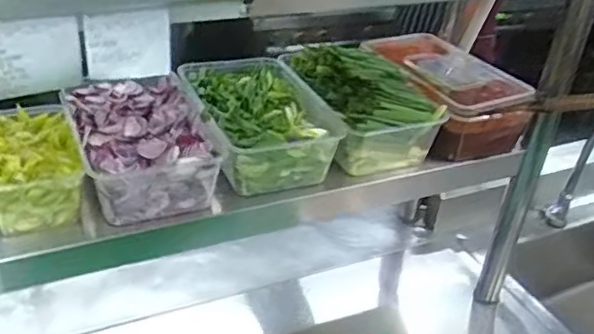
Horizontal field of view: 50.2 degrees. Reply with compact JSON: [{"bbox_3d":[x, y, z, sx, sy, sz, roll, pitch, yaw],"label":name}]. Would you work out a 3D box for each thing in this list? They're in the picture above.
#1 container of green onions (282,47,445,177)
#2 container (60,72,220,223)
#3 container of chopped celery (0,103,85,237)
[{"bbox_3d":[0.095,-0.096,0.935,0.176,0.110,0.227,-7,34,-20],"label":"container of green onions"},{"bbox_3d":[-0.197,-0.032,0.804,0.163,0.074,0.233,-9,35,-23],"label":"container"},{"bbox_3d":[-0.316,0.001,0.736,0.108,0.075,0.159,-11,36,-25],"label":"container of chopped celery"}]

